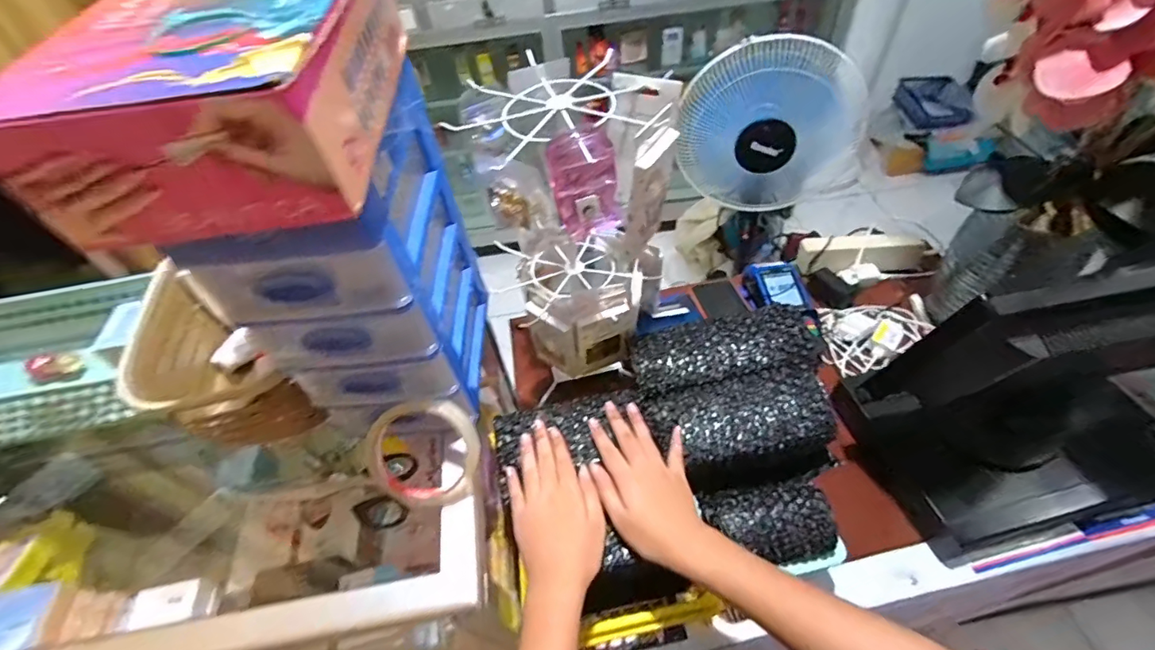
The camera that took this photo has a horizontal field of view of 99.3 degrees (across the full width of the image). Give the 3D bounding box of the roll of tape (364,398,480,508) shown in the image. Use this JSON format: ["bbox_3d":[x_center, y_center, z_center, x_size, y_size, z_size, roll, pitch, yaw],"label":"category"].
[{"bbox_3d":[-0.132,0.111,0.423,0.092,0.019,0.090,0,94,-5],"label":"roll of tape"}]

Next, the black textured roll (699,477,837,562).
[{"bbox_3d":[0.205,0.212,0.534,0.124,0.046,0.080,-8,50,-1],"label":"black textured roll"}]

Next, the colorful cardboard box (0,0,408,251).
[{"bbox_3d":[-0.186,-0.137,0.271,0.144,0.072,0.201,-6,50,1],"label":"colorful cardboard box"}]

